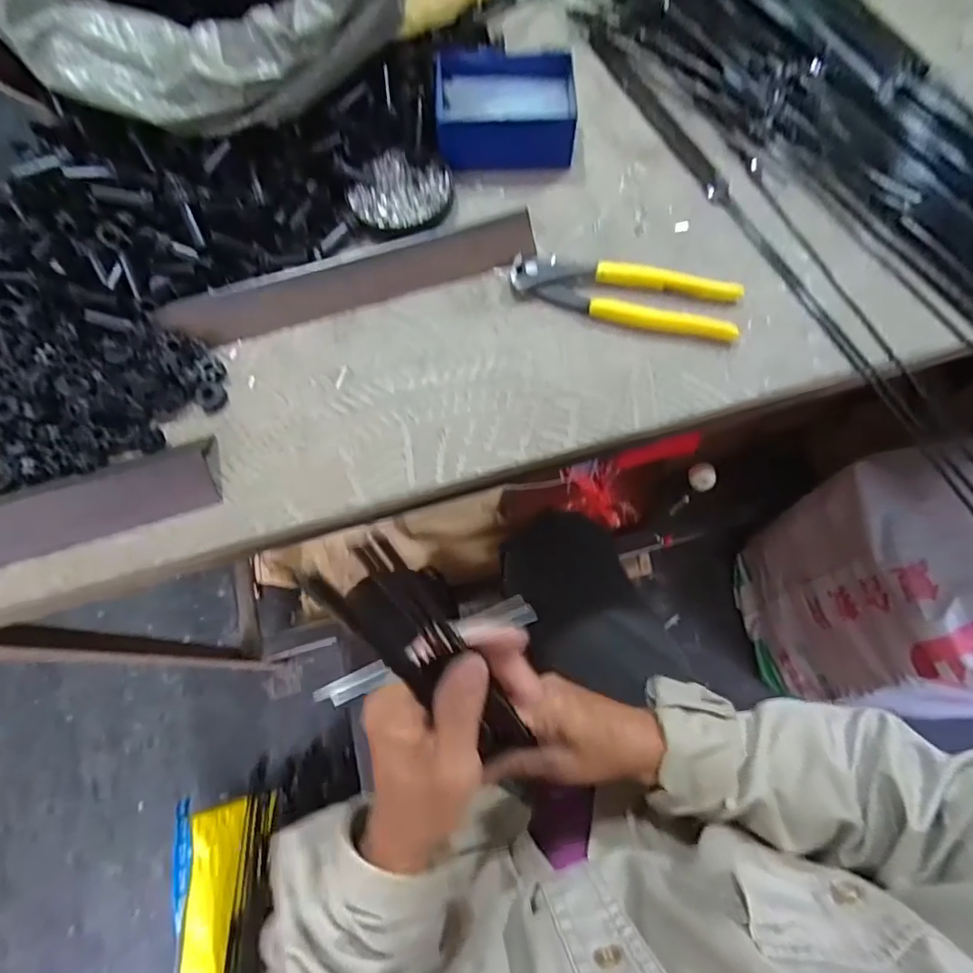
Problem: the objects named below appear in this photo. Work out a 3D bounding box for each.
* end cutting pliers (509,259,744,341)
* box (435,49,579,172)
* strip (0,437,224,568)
[{"bbox_3d":[0.101,-0.141,0.402,0.161,0.017,0.050,15,72,7],"label":"end cutting pliers"},{"bbox_3d":[0.015,-0.309,0.453,0.109,0.041,0.092,-1,71,2],"label":"box"},{"bbox_3d":[-0.298,0.018,0.342,0.249,0.031,0.049,-16,71,-3],"label":"strip"}]

